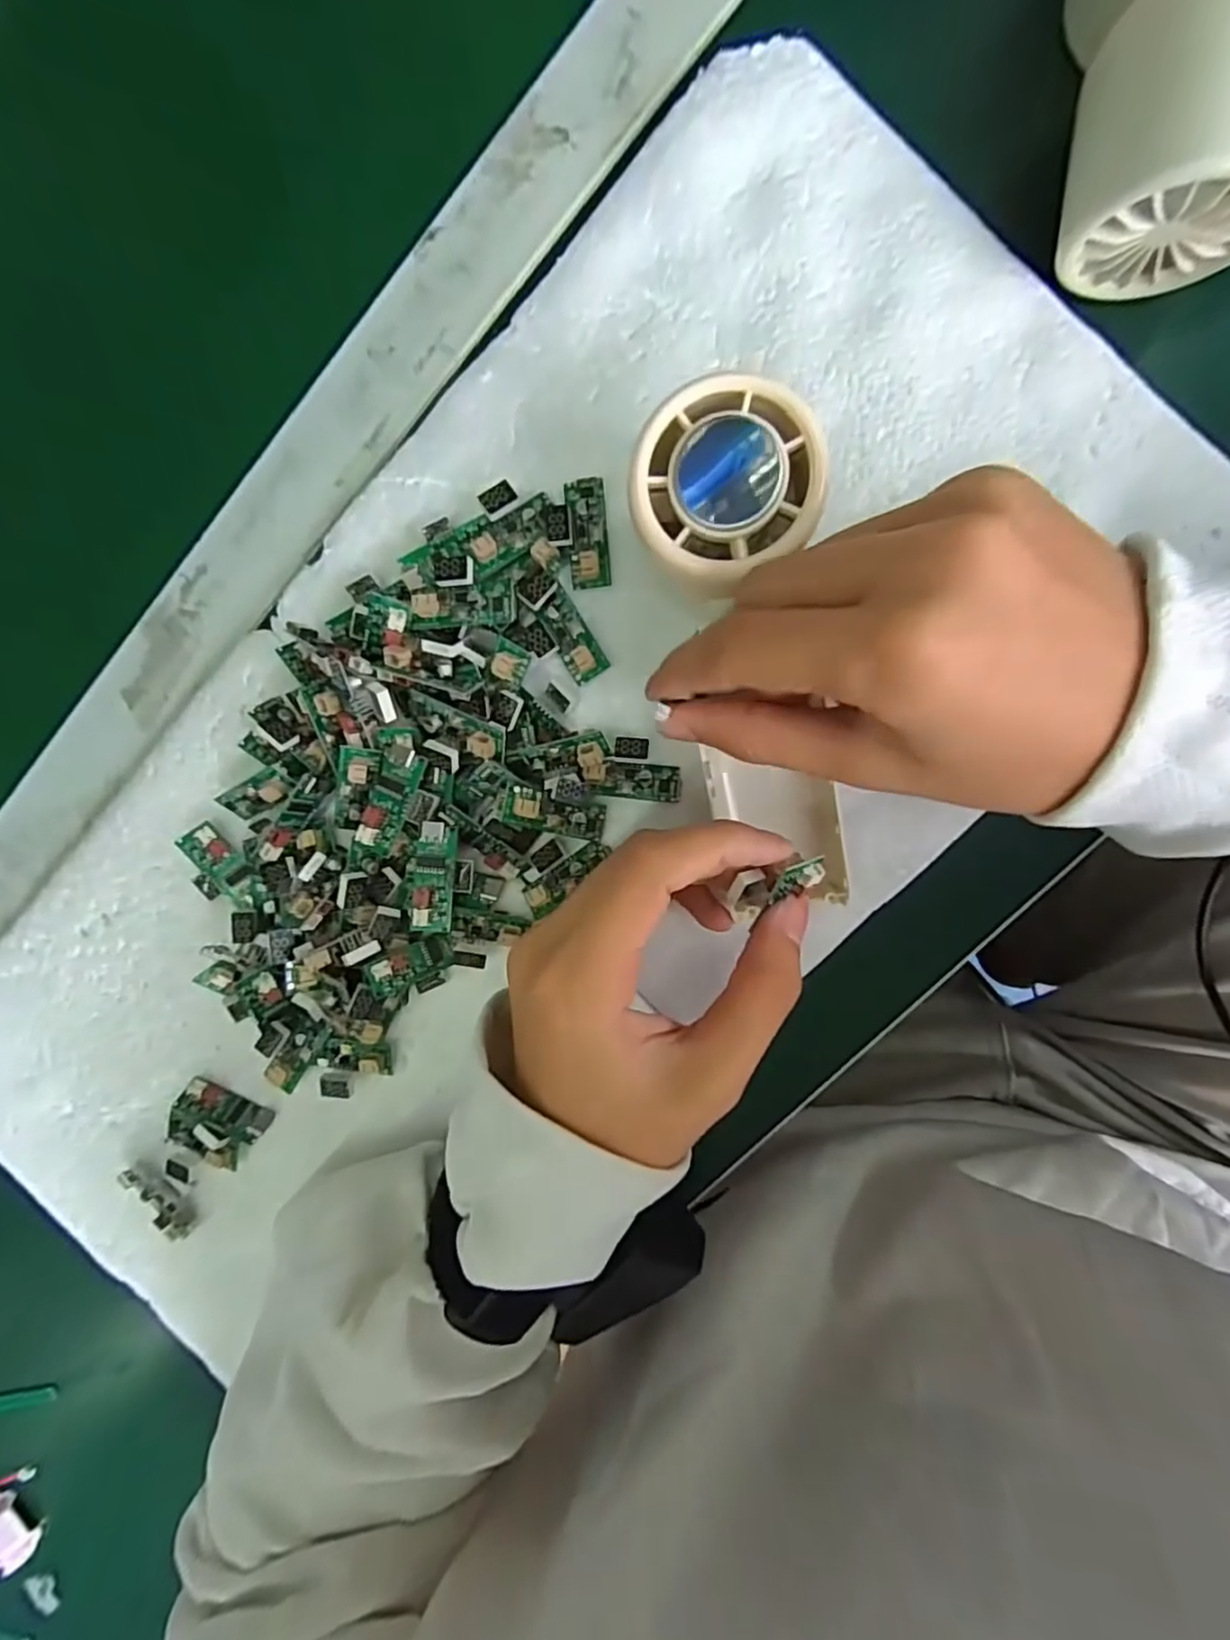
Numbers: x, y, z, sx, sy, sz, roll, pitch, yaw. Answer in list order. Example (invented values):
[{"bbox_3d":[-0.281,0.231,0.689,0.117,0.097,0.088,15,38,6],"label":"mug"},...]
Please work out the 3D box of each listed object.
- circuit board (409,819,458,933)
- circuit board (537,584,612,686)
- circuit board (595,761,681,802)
[{"bbox_3d":[-0.066,0.021,0.236,0.015,0.005,0.039,5,85,-20],"label":"circuit board"},{"bbox_3d":[-0.016,-0.067,0.236,0.014,0.006,0.032,-30,93,10],"label":"circuit board"},{"bbox_3d":[0.009,-0.014,0.240,0.030,0.004,0.013,5,98,6],"label":"circuit board"}]

